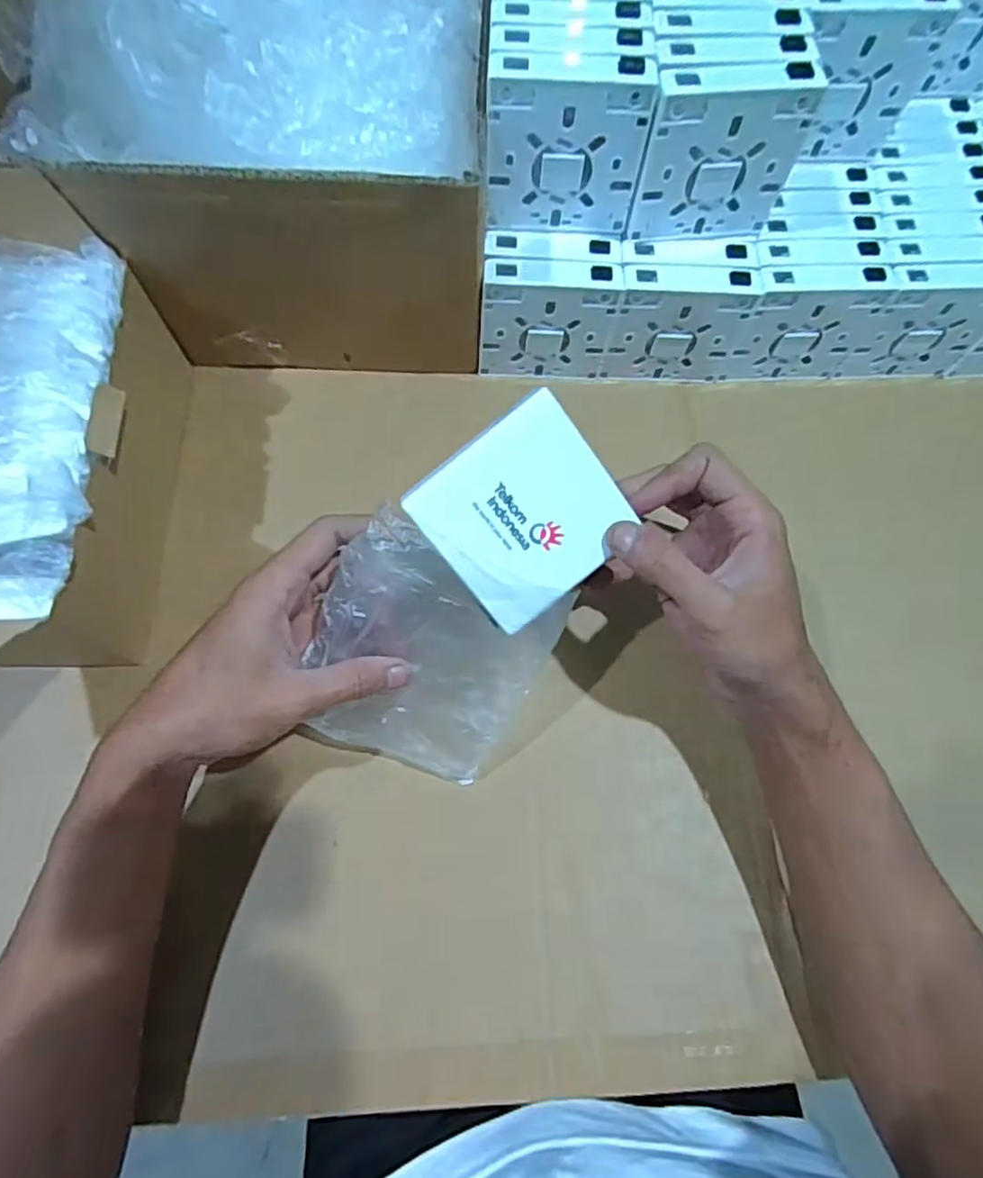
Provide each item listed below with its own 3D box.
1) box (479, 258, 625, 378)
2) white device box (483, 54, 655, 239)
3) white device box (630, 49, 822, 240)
[{"bbox_3d":[0.037,-0.177,0.431,0.085,0.084,0.020,1,68,-1],"label":"box"},{"bbox_3d":[0.041,-0.246,0.365,0.085,0.087,0.021,2,71,-2],"label":"white device box"},{"bbox_3d":[0.127,-0.244,0.368,0.085,0.090,0.021,-5,71,-4],"label":"white device box"}]

